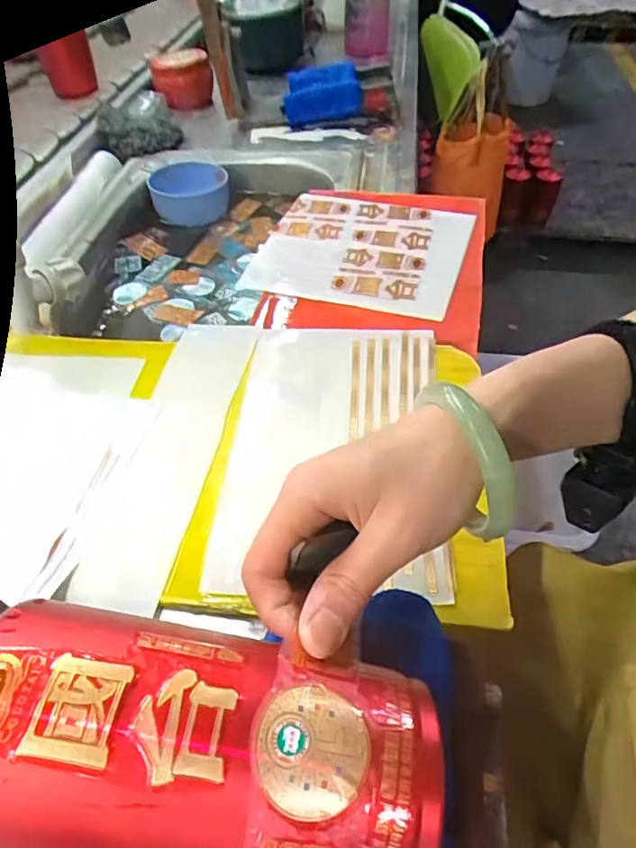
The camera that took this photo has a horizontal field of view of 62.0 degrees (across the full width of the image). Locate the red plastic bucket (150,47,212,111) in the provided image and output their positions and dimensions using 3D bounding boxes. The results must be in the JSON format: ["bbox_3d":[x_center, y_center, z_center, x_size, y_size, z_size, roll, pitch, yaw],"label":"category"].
[{"bbox_3d":[-0.247,-0.623,0.967,0.101,0.085,0.083,-15,50,-9],"label":"red plastic bucket"}]

